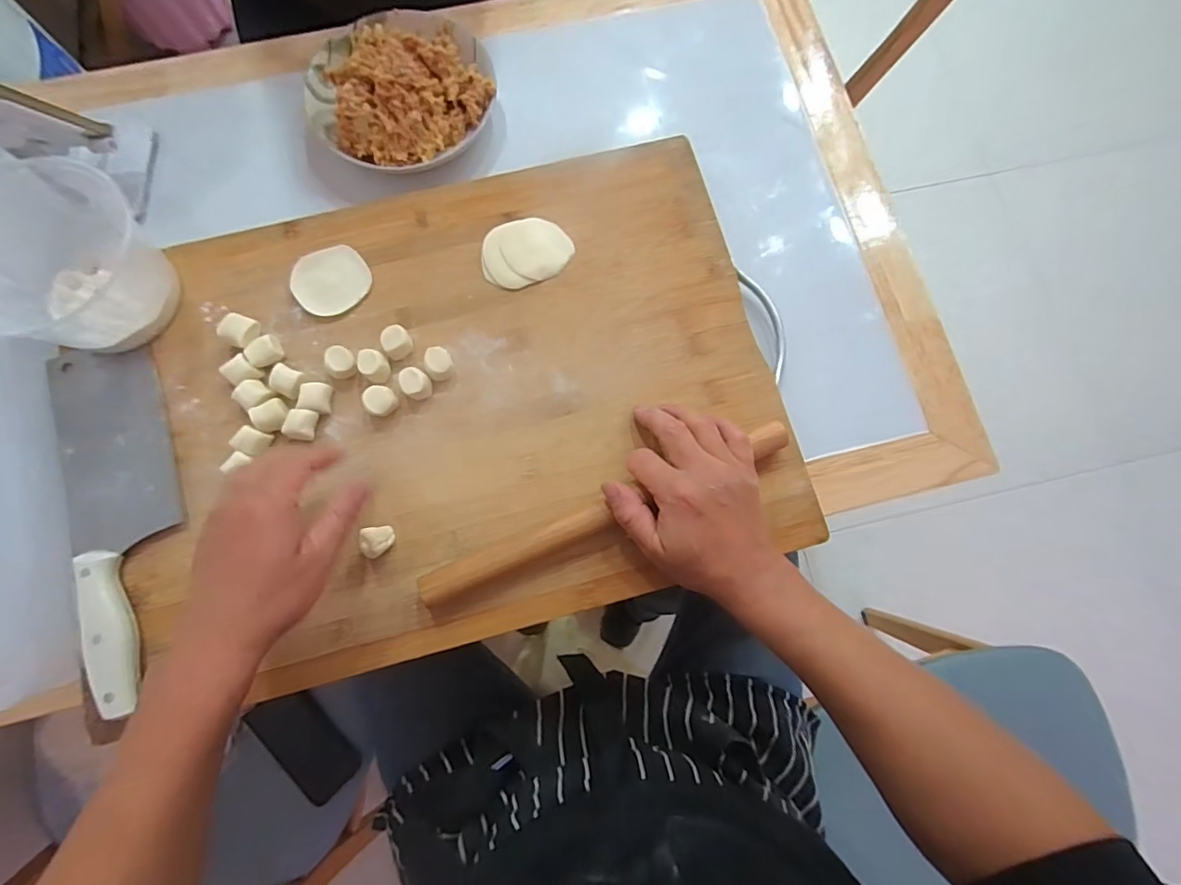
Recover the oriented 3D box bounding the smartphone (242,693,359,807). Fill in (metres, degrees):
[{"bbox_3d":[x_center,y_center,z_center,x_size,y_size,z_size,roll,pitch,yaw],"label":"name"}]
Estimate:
[{"bbox_3d":[-0.354,0.375,0.665,0.076,0.007,0.144,-39,89,-10],"label":"smartphone"}]

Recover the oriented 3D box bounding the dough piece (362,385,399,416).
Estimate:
[{"bbox_3d":[-0.170,-0.033,0.432,0.023,0.020,0.023,0,78,-1],"label":"dough piece"}]

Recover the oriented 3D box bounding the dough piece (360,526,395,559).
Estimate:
[{"bbox_3d":[-0.160,0.075,0.402,0.016,0.030,0.023,-8,75,-3],"label":"dough piece"}]

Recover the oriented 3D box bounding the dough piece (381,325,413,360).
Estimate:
[{"bbox_3d":[-0.162,-0.084,0.446,0.023,0.023,0.018,-33,80,-7],"label":"dough piece"}]

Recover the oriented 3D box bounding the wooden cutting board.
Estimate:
[{"bbox_3d":[-0.109,-0.043,0.435,0.503,0.016,0.386,-14,78,-4],"label":"wooden cutting board"}]

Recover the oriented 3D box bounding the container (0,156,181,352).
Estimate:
[{"bbox_3d":[-0.402,-0.133,0.407,0.121,0.081,0.125,22,78,4],"label":"container"}]

